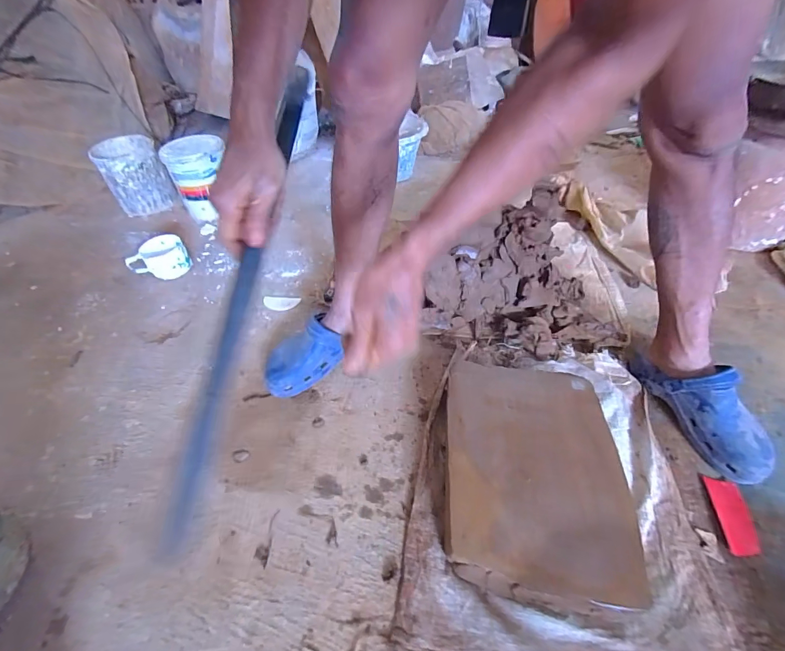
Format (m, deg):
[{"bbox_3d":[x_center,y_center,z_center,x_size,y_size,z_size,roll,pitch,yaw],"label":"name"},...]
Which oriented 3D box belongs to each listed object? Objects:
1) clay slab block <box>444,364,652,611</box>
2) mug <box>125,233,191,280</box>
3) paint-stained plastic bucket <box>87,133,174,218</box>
[{"bbox_3d":[0.212,0.218,0.577,0.253,0.065,0.342,3,49,4],"label":"clay slab block"},{"bbox_3d":[-0.601,-0.171,0.960,0.135,0.082,0.114,-32,55,-24],"label":"mug"},{"bbox_3d":[-0.823,-0.484,1.190,0.165,0.184,0.180,-26,51,-20],"label":"paint-stained plastic bucket"}]

